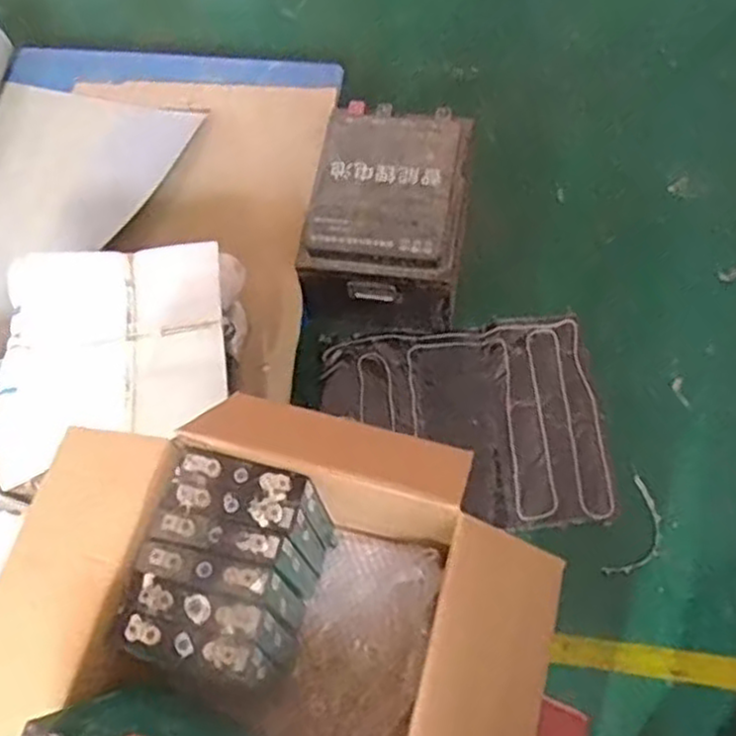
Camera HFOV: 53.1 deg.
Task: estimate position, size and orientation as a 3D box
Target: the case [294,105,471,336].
[{"bbox_3d":[0.040,-0.306,1.539,0.318,0.273,0.387,3,67,5],"label":"case"}]

